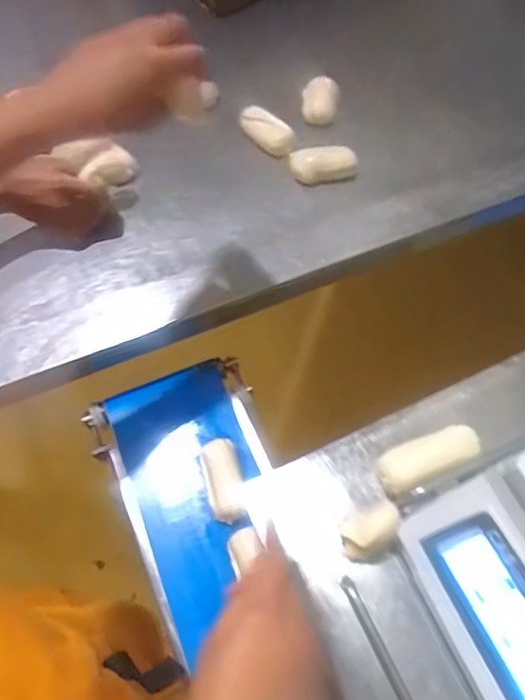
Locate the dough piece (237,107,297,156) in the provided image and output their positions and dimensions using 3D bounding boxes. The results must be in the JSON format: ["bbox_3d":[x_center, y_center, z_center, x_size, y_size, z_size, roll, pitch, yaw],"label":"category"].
[{"bbox_3d":[0.007,-0.304,0.751,0.089,0.037,0.034,21,54,-35],"label":"dough piece"}]

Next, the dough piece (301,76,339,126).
[{"bbox_3d":[0.087,-0.373,0.811,0.053,0.040,0.052,4,61,5],"label":"dough piece"}]

